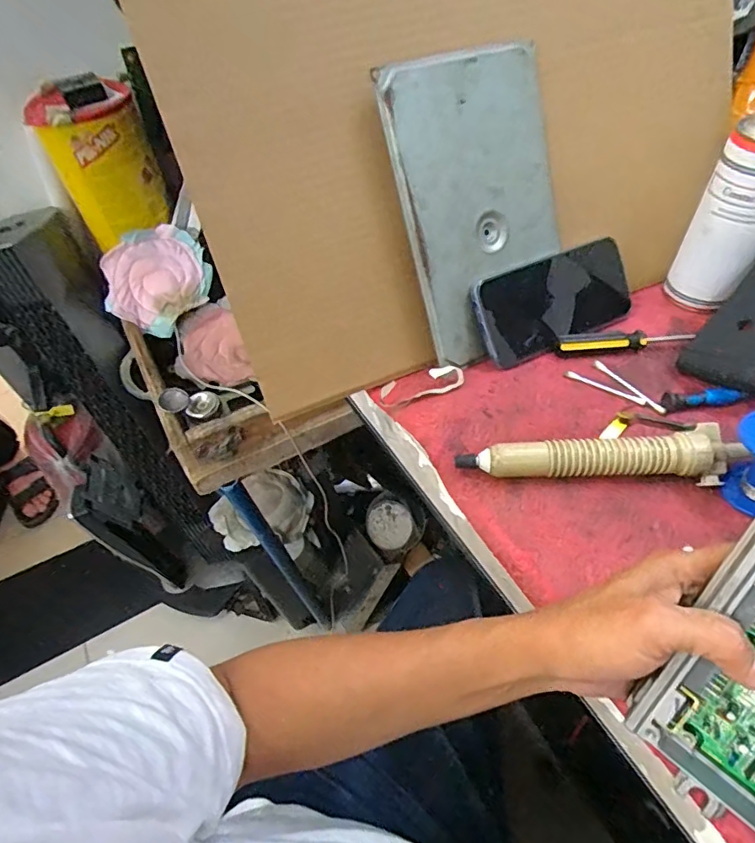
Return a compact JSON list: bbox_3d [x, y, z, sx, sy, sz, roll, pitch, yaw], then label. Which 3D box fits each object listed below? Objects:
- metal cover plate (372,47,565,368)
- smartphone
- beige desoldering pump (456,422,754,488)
[{"bbox_3d":[0.091,-0.179,0.433,0.146,0.229,0.010,-24,24,-17],"label":"metal cover plate"},{"bbox_3d":[0.166,-0.113,0.472,0.172,0.005,0.079,-23,97,-19],"label":"smartphone"},{"bbox_3d":[0.220,0.026,0.374,0.312,0.032,0.029,-4,51,2],"label":"beige desoldering pump"}]

